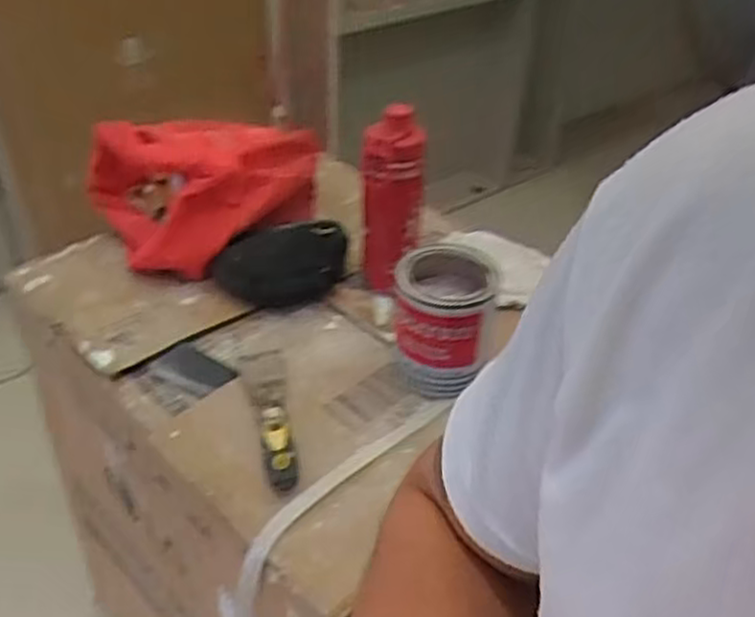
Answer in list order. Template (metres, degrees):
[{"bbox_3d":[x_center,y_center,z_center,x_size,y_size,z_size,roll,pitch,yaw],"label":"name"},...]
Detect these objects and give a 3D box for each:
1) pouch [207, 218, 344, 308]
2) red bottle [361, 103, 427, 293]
[{"bbox_3d":[-0.131,-0.066,1.012,0.164,0.072,0.113,-16,42,-22],"label":"pouch"},{"bbox_3d":[0.018,-0.123,0.953,0.070,0.252,0.079,5,38,4],"label":"red bottle"}]

